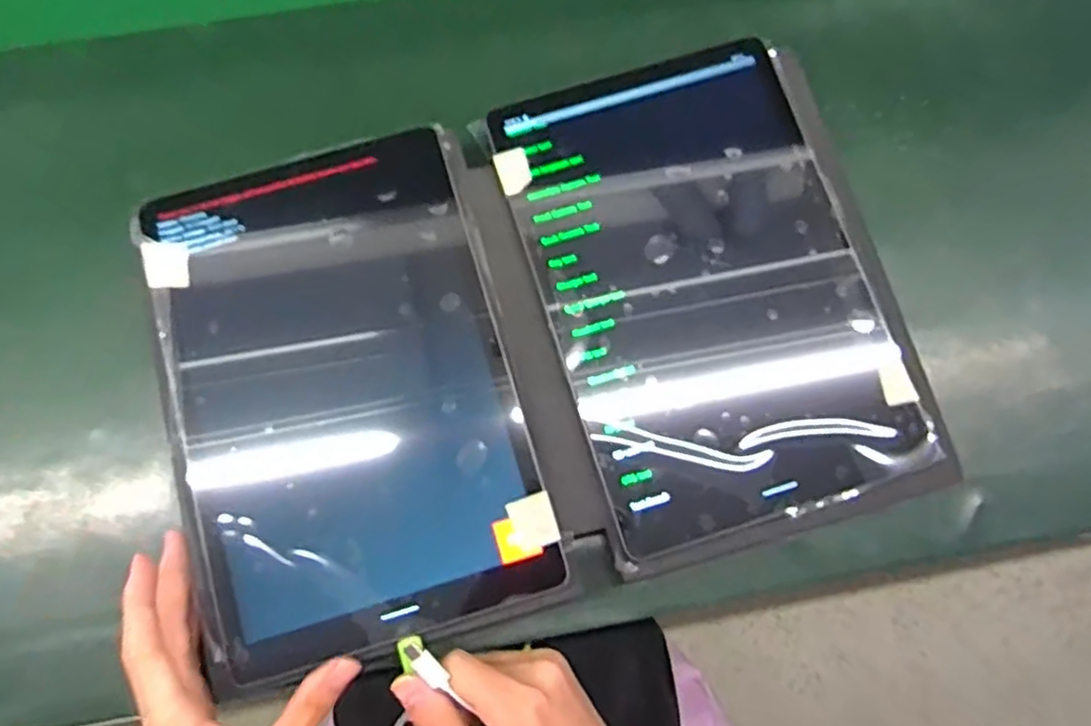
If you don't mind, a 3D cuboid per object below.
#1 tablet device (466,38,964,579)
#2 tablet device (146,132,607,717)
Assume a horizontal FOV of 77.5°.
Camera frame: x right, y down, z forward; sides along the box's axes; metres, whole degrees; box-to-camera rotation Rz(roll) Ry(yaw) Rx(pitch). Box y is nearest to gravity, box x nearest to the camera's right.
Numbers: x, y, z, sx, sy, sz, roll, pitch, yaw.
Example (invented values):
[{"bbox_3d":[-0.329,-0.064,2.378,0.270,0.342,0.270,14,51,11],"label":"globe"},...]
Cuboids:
[{"bbox_3d":[0.082,-0.037,0.366,0.204,0.029,0.261,-14,77,-4],"label":"tablet device"},{"bbox_3d":[-0.092,0.011,0.349,0.194,0.015,0.256,-14,77,-4],"label":"tablet device"}]

